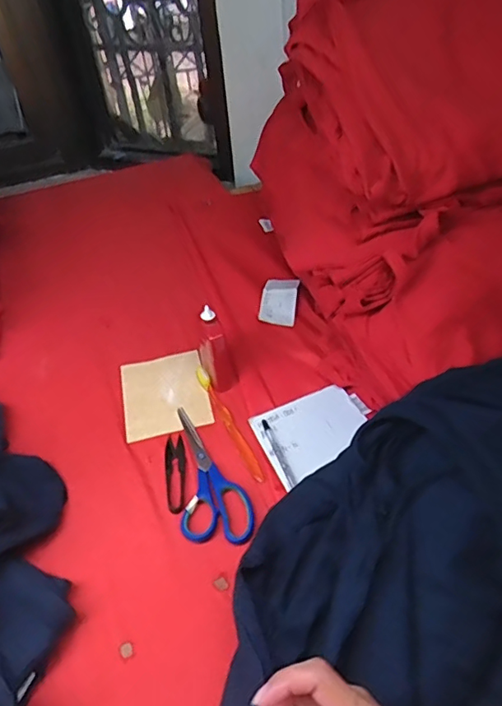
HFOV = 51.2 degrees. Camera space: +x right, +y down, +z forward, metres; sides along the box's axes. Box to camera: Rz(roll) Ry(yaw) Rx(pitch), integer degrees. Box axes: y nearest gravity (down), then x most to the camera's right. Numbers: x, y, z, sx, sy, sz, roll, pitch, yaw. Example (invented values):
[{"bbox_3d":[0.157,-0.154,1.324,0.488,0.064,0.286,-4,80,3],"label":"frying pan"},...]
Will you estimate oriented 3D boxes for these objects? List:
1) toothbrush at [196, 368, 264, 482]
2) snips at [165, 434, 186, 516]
[{"bbox_3d":[-0.028,0.078,0.627,0.013,0.018,0.174,-22,45,-16],"label":"toothbrush"},{"bbox_3d":[-0.085,0.135,0.590,0.023,0.005,0.101,-9,42,-3],"label":"snips"}]

